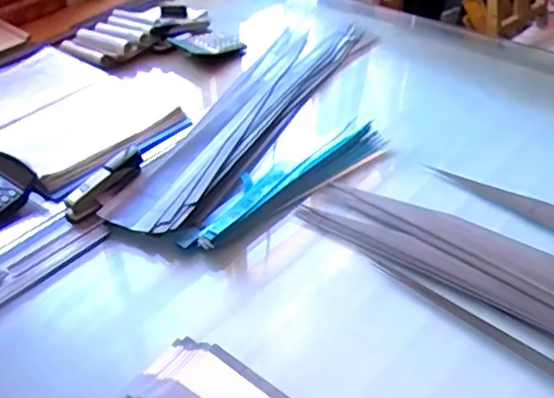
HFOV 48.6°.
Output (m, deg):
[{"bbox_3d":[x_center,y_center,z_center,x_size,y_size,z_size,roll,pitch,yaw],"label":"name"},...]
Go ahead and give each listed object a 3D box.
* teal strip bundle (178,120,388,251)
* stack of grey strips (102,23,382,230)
[{"bbox_3d":[0.022,-0.029,1.014,0.424,0.023,0.101,-31,46,-33],"label":"teal strip bundle"},{"bbox_3d":[-0.026,-0.195,1.205,0.207,0.042,0.852,11,39,17],"label":"stack of grey strips"}]

